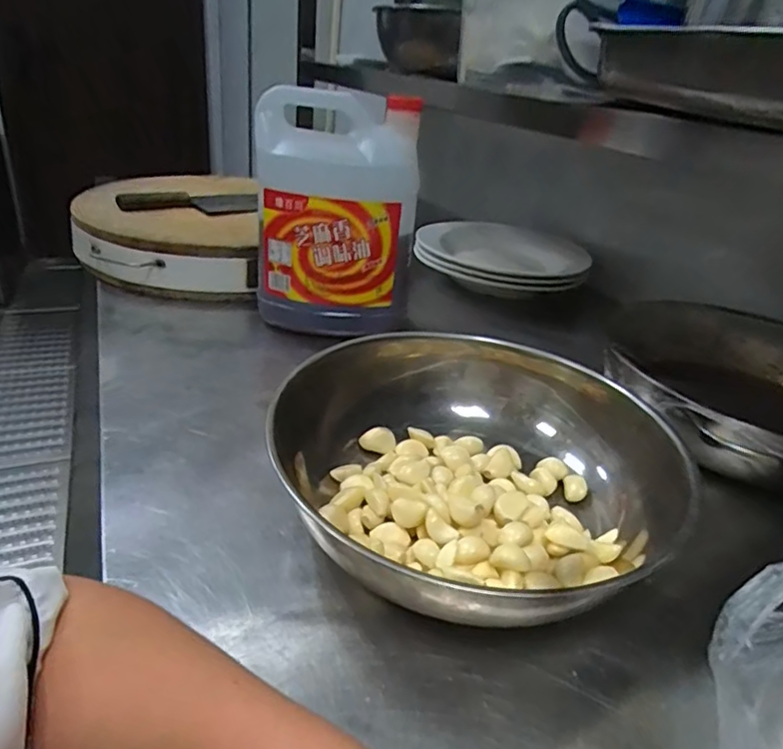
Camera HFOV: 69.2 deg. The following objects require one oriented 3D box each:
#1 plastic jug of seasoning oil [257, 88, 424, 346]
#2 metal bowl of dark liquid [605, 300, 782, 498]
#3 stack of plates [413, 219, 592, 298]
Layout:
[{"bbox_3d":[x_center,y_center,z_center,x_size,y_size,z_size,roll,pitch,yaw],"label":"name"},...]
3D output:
[{"bbox_3d":[-0.072,-0.198,0.715,0.189,0.266,0.136,-2,30,-14],"label":"plastic jug of seasoning oil"},{"bbox_3d":[0.377,0.017,0.604,0.284,0.075,0.290,5,28,-3],"label":"metal bowl of dark liquid"},{"bbox_3d":[0.185,-0.202,0.991,0.280,0.066,0.226,11,28,7],"label":"stack of plates"}]

